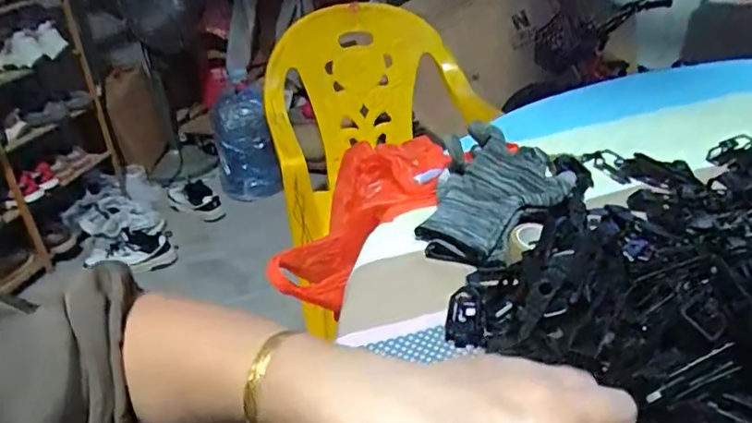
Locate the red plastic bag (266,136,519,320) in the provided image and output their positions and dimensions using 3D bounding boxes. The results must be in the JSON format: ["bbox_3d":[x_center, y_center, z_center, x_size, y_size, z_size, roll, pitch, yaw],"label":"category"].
[{"bbox_3d":[-0.005,0.005,0.502,0.118,0.065,0.225,5,32,15],"label":"red plastic bag"}]

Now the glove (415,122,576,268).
[{"bbox_3d":[0.100,-0.015,0.447,0.107,0.059,0.152,8,33,21],"label":"glove"}]

